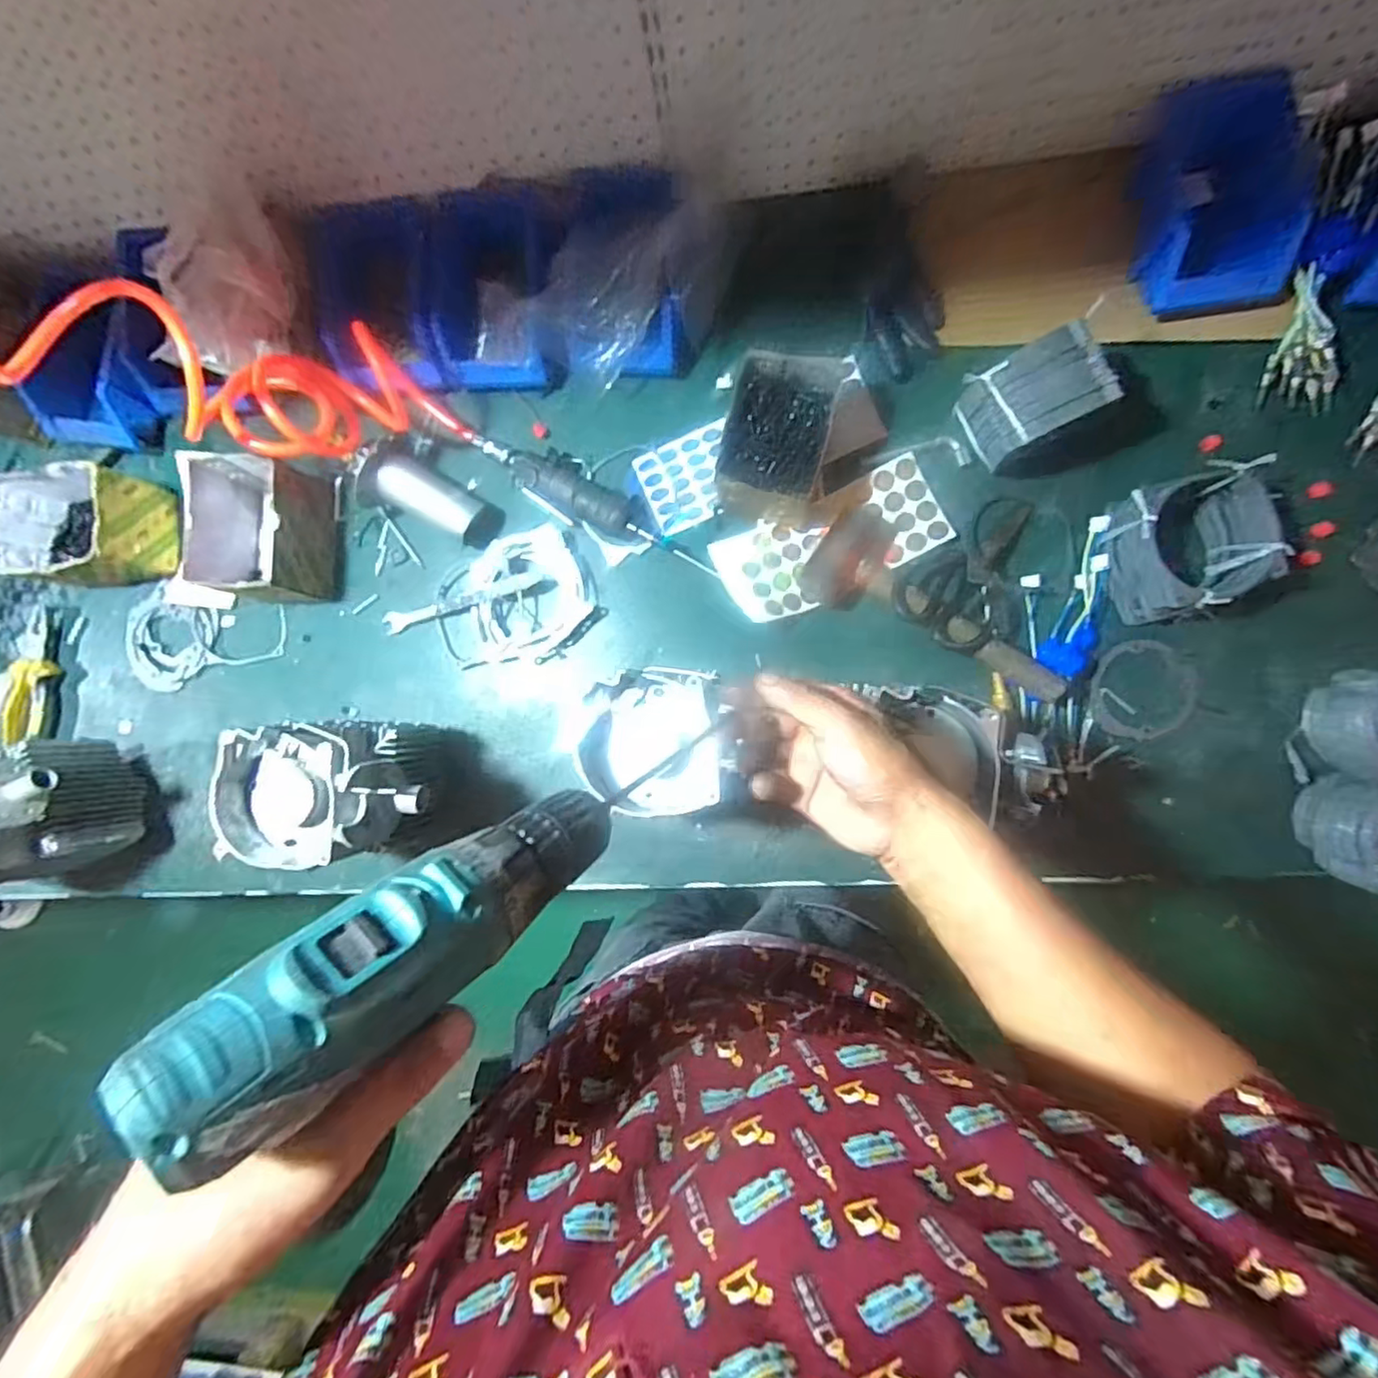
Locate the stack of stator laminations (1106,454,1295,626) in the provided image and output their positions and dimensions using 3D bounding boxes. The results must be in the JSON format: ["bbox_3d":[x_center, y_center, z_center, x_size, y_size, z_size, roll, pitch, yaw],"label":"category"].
[{"bbox_3d":[0.477,-0.139,0.606,0.127,0.071,0.124,-20,83,1],"label":"stack of stator laminations"}]

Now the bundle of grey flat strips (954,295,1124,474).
[{"bbox_3d":[0.324,-0.271,0.610,0.106,0.113,0.084,-25,83,1],"label":"bundle of grey flat strips"}]

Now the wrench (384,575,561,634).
[{"bbox_3d":[-0.253,-0.099,0.718,0.208,0.014,0.023,-13,83,2],"label":"wrench"}]

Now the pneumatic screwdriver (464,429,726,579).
[{"bbox_3d":[-0.104,-0.212,0.692,0.306,0.032,0.057,29,87,6],"label":"pneumatic screwdriver"}]

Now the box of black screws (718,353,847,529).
[{"bbox_3d":[0.089,-0.251,0.649,0.106,0.091,0.137,9,85,5],"label":"box of black screws"}]

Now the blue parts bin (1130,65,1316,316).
[{"bbox_3d":[0.496,-0.456,0.587,0.131,0.073,0.173,-4,84,3],"label":"blue parts bin"}]

